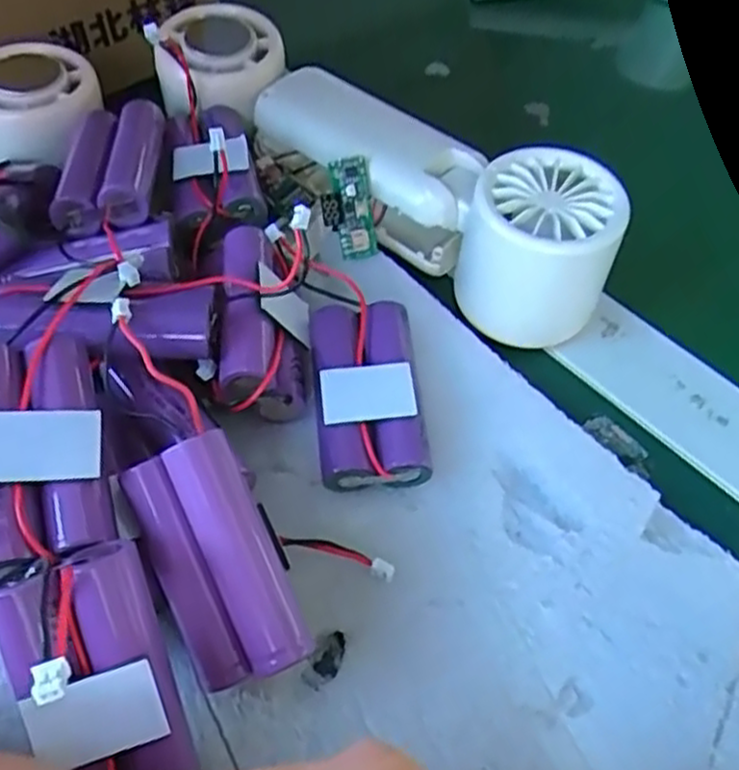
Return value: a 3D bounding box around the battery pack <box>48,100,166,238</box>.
[{"bbox_3d":[-0.101,-0.087,0.291,0.035,0.016,0.068,-6,53,-4],"label":"battery pack"}]

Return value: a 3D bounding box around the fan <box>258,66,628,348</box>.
[{"bbox_3d":[0.029,-0.079,0.303,0.150,0.057,0.051,36,61,24],"label":"fan"}]

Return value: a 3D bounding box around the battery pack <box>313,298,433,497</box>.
[{"bbox_3d":[-0.001,0.003,0.261,0.035,0.023,0.064,-5,53,-3],"label":"battery pack"}]

